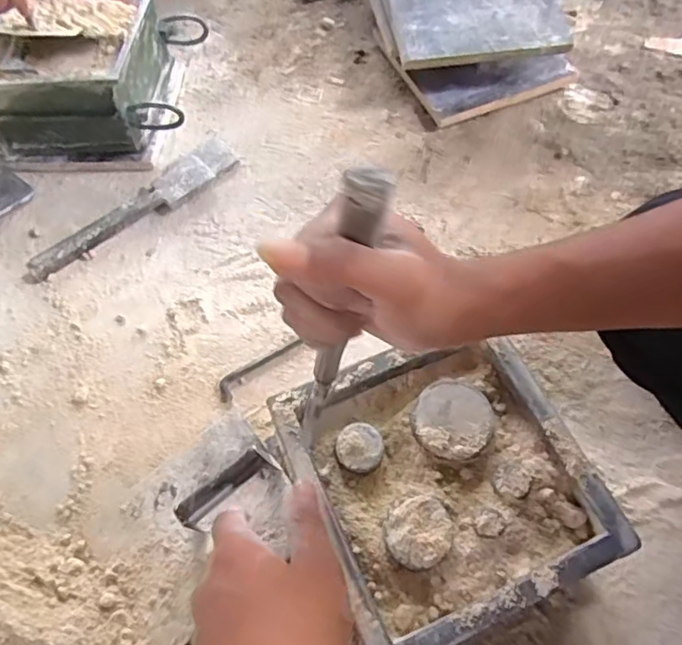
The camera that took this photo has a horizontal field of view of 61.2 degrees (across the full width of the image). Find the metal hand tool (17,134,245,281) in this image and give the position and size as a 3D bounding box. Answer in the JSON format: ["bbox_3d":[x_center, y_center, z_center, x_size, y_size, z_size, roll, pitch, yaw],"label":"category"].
[{"bbox_3d":[-0.288,-0.159,0.813,0.332,0.021,0.066,-40,69,-18],"label":"metal hand tool"}]

